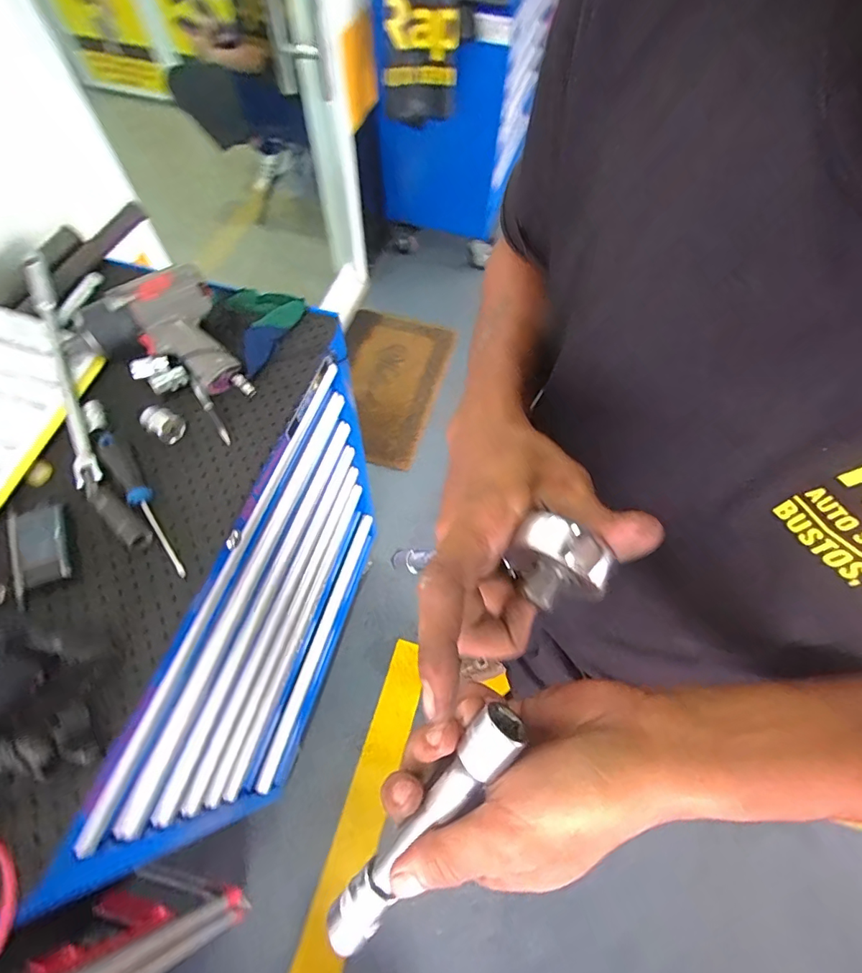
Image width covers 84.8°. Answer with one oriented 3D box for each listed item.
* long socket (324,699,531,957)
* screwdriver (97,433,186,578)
[{"bbox_3d":[-0.006,0.166,0.227,0.022,0.019,0.146,38,102,17],"label":"long socket"},{"bbox_3d":[-0.312,0.015,0.510,0.024,0.025,0.191,-34,68,-18],"label":"screwdriver"}]

